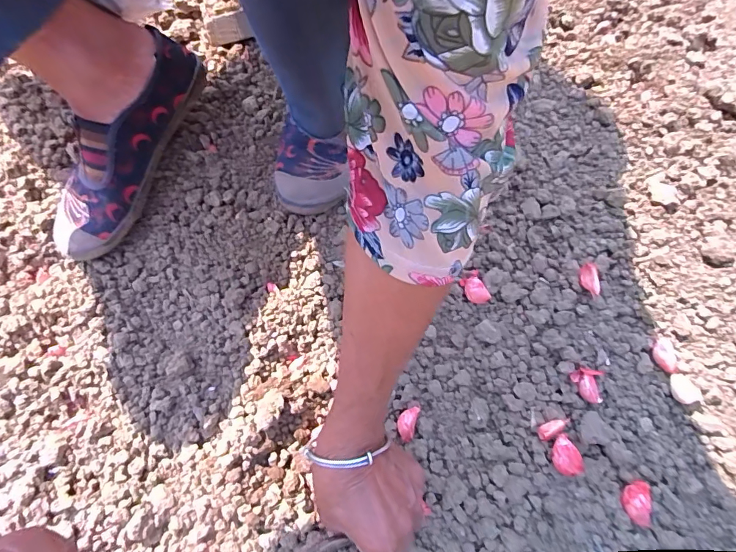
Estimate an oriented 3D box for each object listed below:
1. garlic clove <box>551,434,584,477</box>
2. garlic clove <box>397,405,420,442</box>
[{"bbox_3d":[0.170,0.156,0.384,0.018,0.028,0.032,-14,76,-2],"label":"garlic clove"},{"bbox_3d":[0.036,0.135,0.407,0.017,0.010,0.032,16,77,5],"label":"garlic clove"}]

